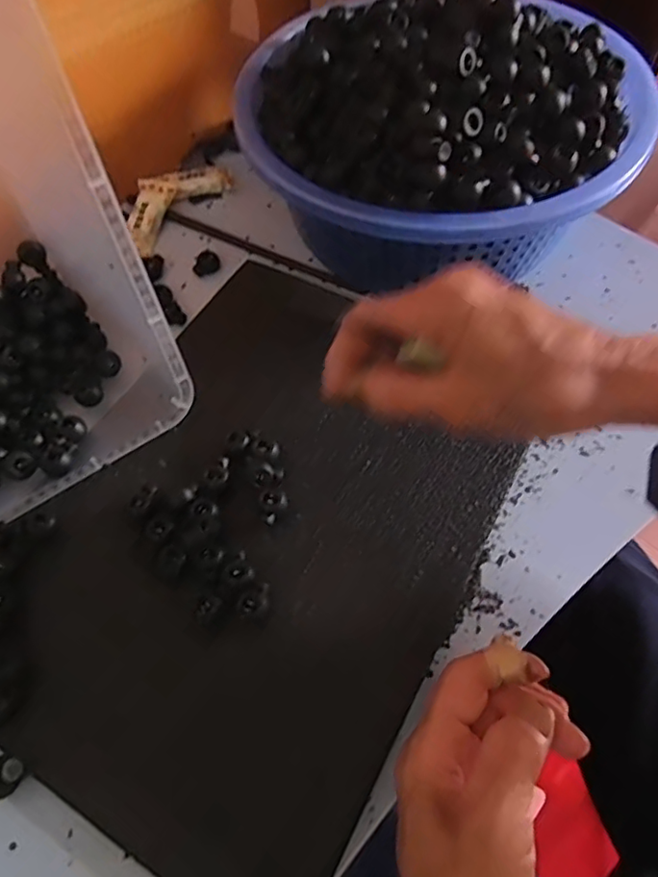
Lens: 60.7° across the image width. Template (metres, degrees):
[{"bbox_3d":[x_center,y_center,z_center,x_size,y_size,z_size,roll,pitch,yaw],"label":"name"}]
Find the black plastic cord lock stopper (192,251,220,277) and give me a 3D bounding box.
[{"bbox_3d":[-0.097,-0.138,0.441,0.021,0.011,0.014,-13,60,-7],"label":"black plastic cord lock stopper"}]

